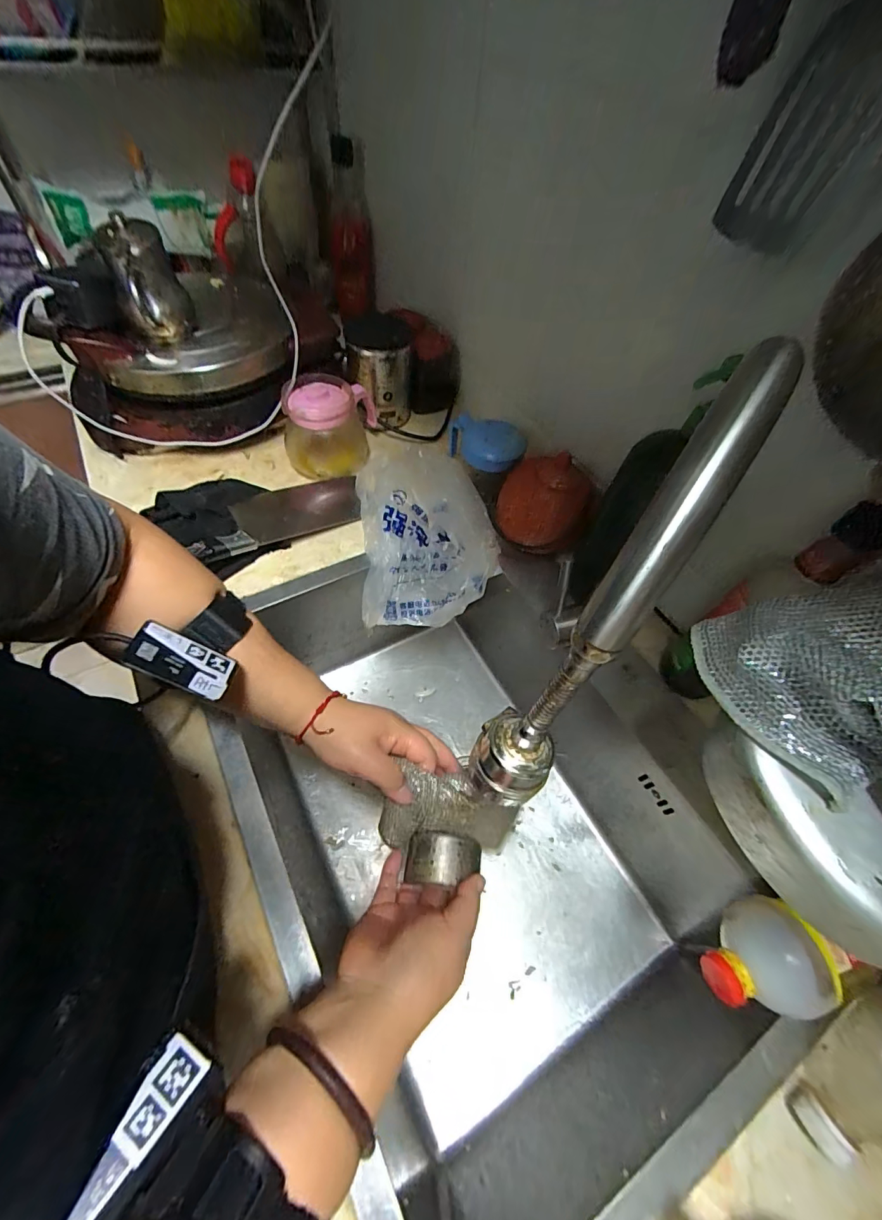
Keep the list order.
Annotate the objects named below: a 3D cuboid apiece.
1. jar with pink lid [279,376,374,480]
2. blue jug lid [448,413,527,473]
[{"bbox_3d":[-0.160,-0.256,0.629,0.129,0.104,0.096,-4,57,-7],"label":"jar with pink lid"},{"bbox_3d":[0.051,-0.219,0.584,0.116,0.054,0.058,27,59,12],"label":"blue jug lid"}]

